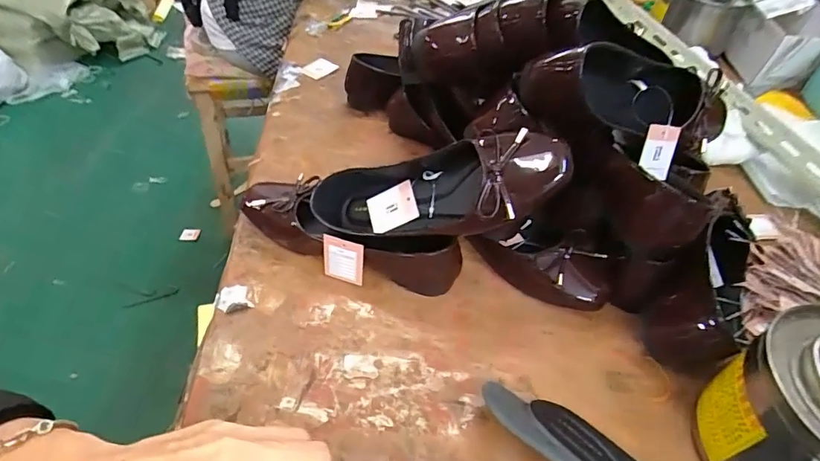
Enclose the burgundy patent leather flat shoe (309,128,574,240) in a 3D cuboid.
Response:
[{"bbox_3d":[0.011,-0.032,0.428,0.250,0.061,0.072,-9,40,26],"label":"burgundy patent leather flat shoe"}]

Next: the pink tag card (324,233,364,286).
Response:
[{"bbox_3d":[-0.064,0.028,0.452,0.040,0.050,0.004,15,35,11],"label":"pink tag card"}]

